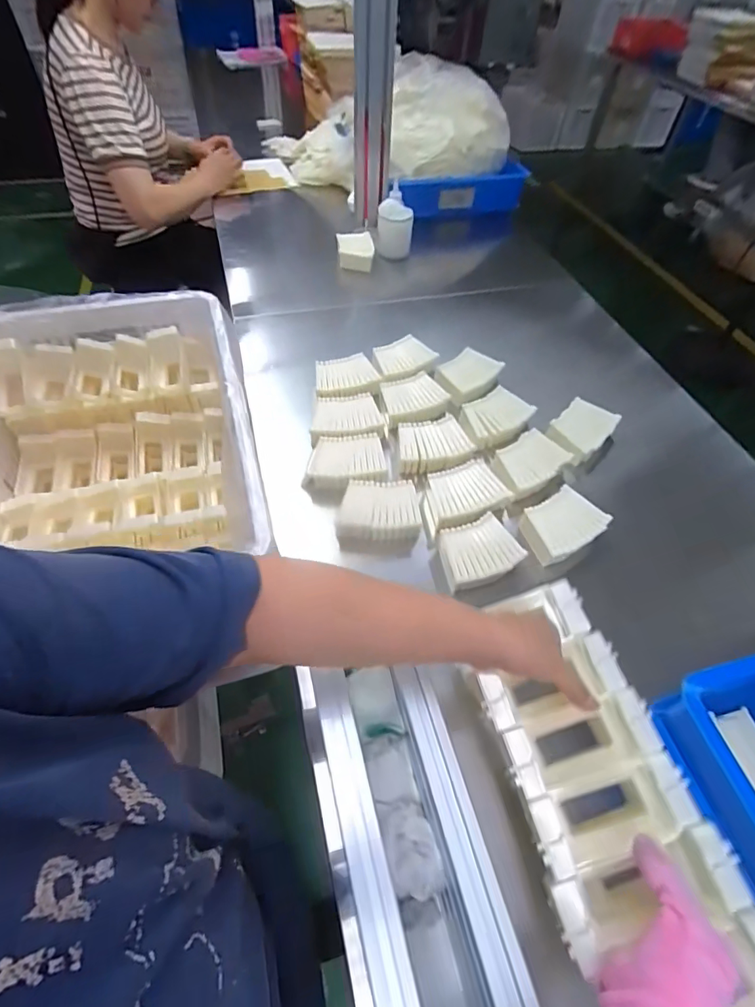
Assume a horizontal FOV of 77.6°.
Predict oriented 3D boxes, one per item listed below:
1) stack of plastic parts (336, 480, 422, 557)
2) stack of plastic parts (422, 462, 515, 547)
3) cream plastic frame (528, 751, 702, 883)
[{"bbox_3d":[-0.002,0.018,0.669,0.115,0.062,0.089,-2,53,-4],"label":"stack of plastic parts"},{"bbox_3d":[0.122,0.002,0.687,0.124,0.060,0.101,-15,55,-14],"label":"stack of plastic parts"},{"bbox_3d":[0.178,0.242,0.365,0.124,0.041,0.050,-12,54,-11],"label":"cream plastic frame"}]

